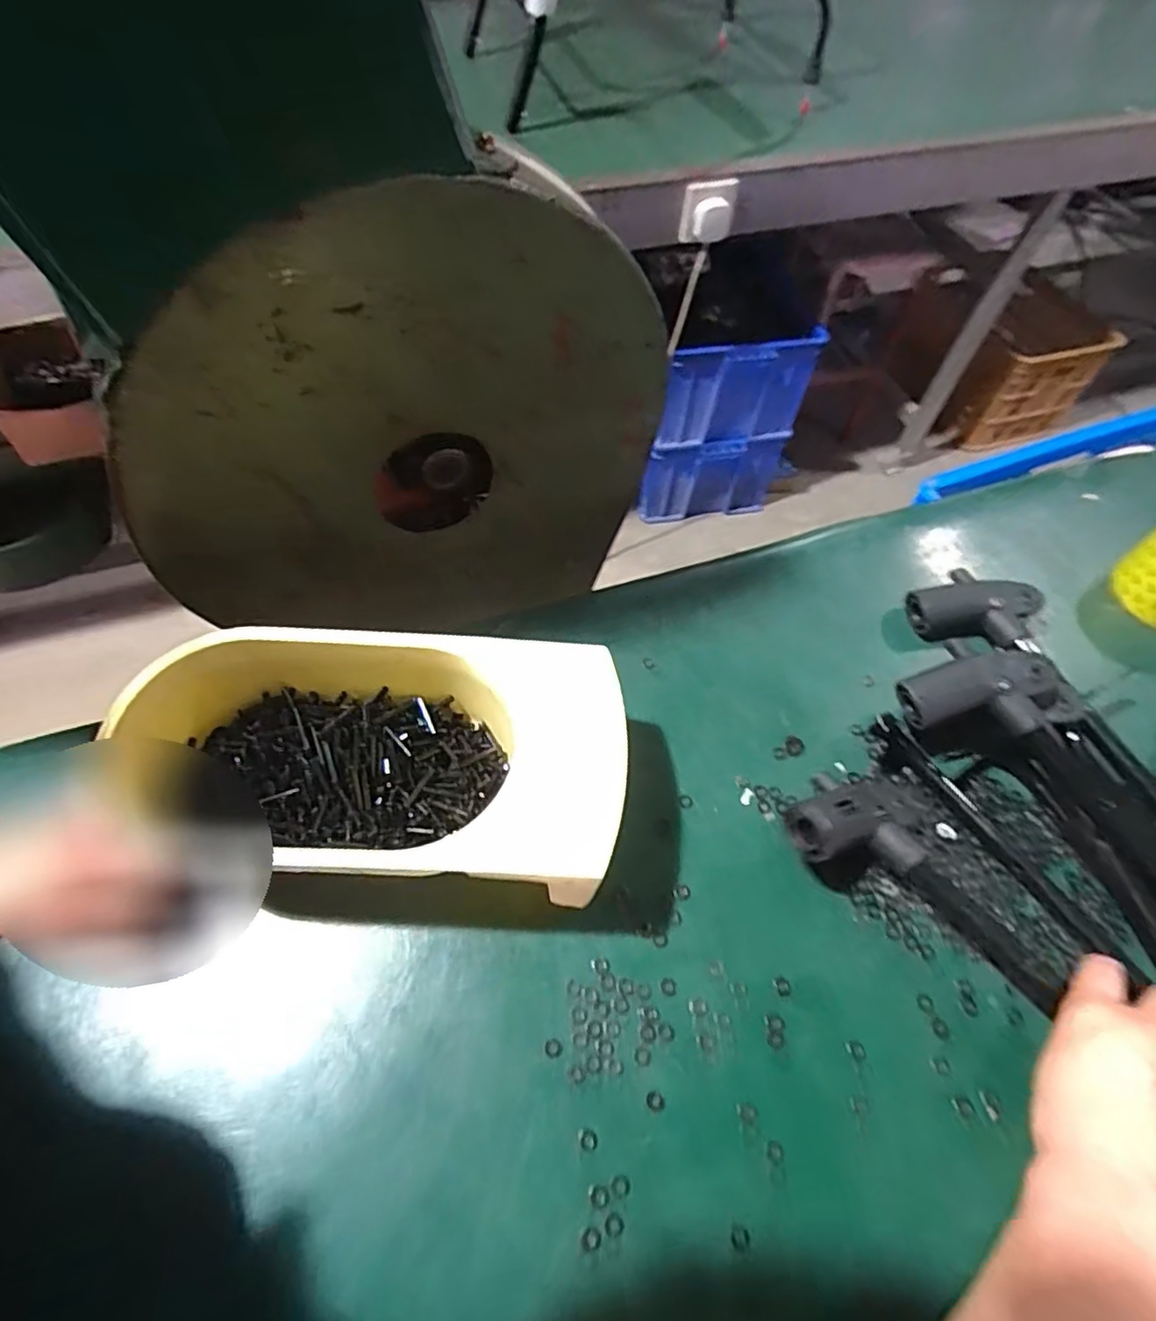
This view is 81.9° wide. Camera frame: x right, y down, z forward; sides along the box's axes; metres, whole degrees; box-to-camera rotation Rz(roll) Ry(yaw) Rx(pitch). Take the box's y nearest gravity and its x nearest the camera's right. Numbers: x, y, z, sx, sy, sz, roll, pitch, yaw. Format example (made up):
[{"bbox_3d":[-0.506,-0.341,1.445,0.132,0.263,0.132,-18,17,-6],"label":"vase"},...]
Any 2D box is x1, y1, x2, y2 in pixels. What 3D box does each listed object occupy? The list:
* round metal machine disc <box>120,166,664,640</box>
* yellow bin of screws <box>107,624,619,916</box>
[{"bbox_3d":[-0.103,-0.131,0.480,0.367,0.354,0.036,-26,63,-17],"label":"round metal machine disc"},{"bbox_3d":[-0.120,0.066,0.413,0.285,0.098,0.137,3,59,0],"label":"yellow bin of screws"}]

